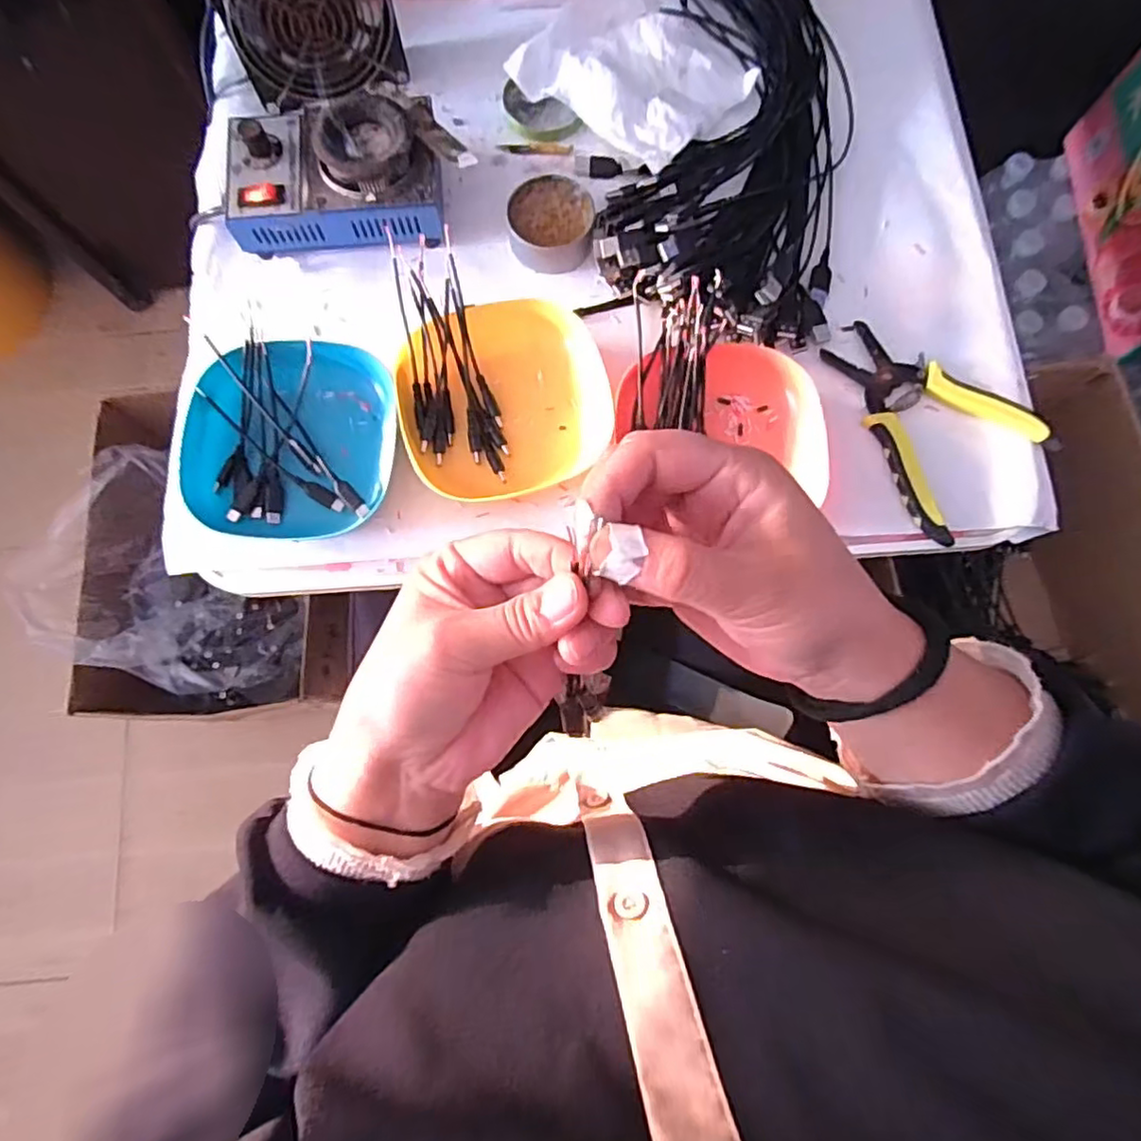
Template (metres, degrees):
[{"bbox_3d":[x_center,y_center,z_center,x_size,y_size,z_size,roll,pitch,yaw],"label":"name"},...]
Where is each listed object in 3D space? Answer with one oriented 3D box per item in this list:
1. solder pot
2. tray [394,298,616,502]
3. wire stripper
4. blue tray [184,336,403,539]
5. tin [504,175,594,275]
[{"bbox_3d":[-0.169,-0.287,0.469,0.151,0.055,0.099,0,78,0],"label":"solder pot"},{"bbox_3d":[-0.047,-0.120,0.454,0.138,0.028,0.130,-16,79,-3],"label":"tray"},{"bbox_3d":[0.259,-0.112,0.456,0.111,0.009,0.158,-26,79,-5],"label":"wire stripper"},{"bbox_3d":[-0.190,-0.090,0.444,0.132,0.027,0.132,0,78,0],"label":"blue tray"},{"bbox_3d":[-0.014,-0.260,0.489,0.063,0.028,0.059,0,78,0],"label":"tin"}]

